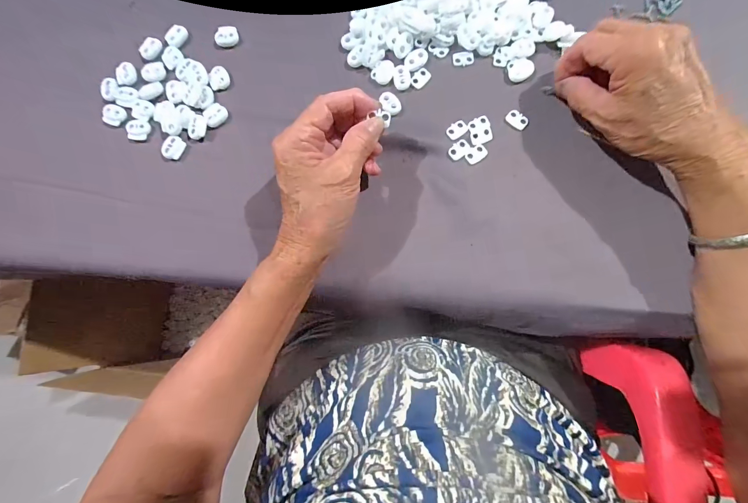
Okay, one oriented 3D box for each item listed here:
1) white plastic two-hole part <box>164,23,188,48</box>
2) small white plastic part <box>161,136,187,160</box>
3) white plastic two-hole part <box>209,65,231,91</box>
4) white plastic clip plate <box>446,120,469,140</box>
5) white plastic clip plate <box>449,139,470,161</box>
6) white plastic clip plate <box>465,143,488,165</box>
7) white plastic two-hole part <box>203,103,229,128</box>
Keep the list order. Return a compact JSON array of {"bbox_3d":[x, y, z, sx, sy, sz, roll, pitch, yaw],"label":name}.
[{"bbox_3d":[-0.188,-0.206,0.312,0.018,0.004,0.022,33,86,7],"label":"white plastic two-hole part"},{"bbox_3d":[-0.186,-0.096,0.302,0.018,0.004,0.021,30,86,7],"label":"small white plastic part"},{"bbox_3d":[-0.146,-0.163,0.309,0.019,0.006,0.020,0,83,4],"label":"white plastic two-hole part"},{"bbox_3d":[0.073,-0.107,0.286,0.019,0.004,0.014,-29,82,0],"label":"white plastic clip plate"},{"bbox_3d":[0.074,-0.089,0.283,0.018,0.004,0.013,-35,82,-1],"label":"white plastic clip plate"},{"bbox_3d":[0.089,-0.085,0.282,0.020,0.004,0.013,-33,82,-1],"label":"white plastic clip plate"},{"bbox_3d":[-0.148,-0.128,0.306,0.021,0.004,0.020,-41,82,-2],"label":"white plastic two-hole part"}]

